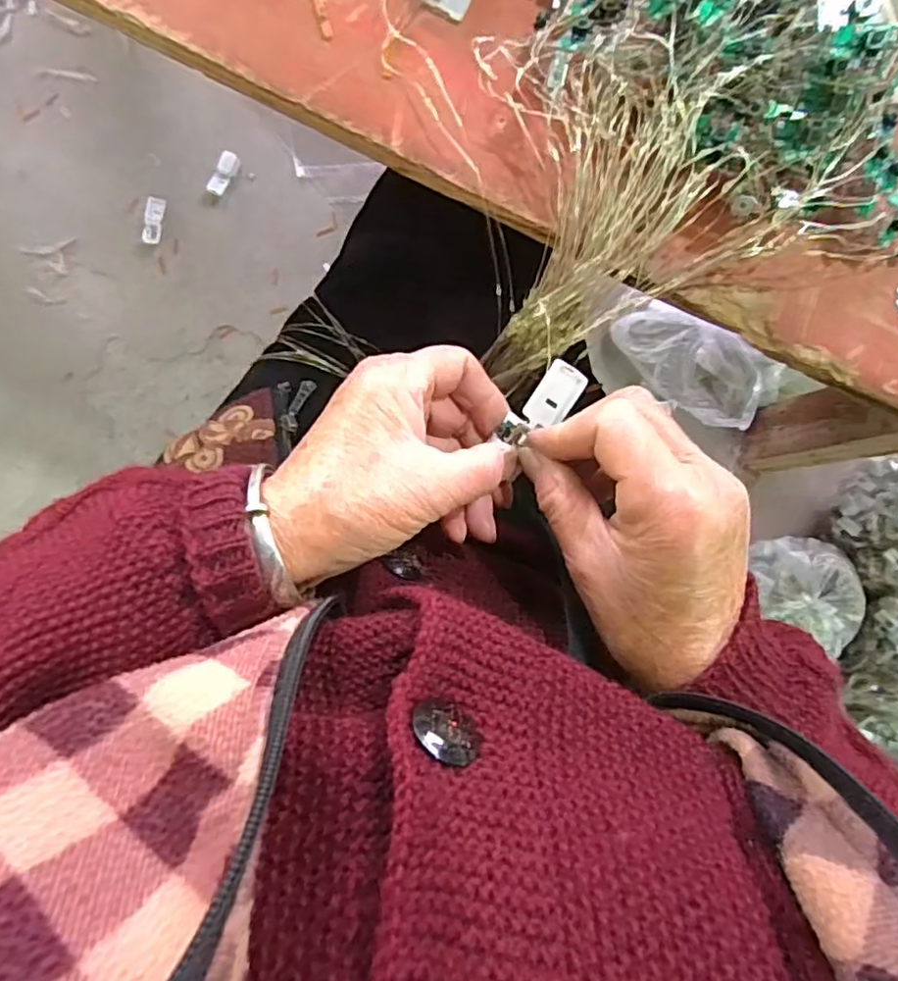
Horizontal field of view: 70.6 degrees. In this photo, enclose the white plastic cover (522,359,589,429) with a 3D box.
[{"bbox_3d":[0.046,-0.040,0.274,0.020,0.004,0.029,19,109,-28],"label":"white plastic cover"}]

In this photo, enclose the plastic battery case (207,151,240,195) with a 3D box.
[{"bbox_3d":[-0.279,-0.393,0.788,0.025,0.009,0.054,26,85,-6],"label":"plastic battery case"}]

